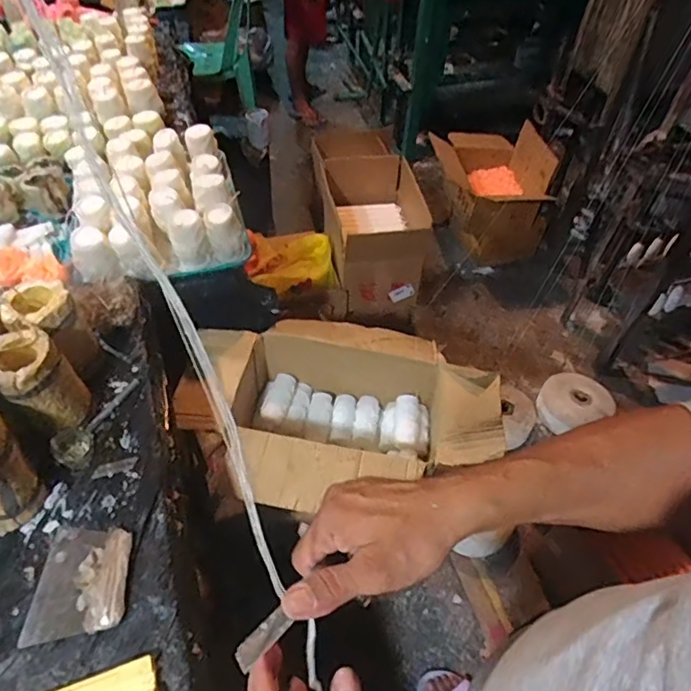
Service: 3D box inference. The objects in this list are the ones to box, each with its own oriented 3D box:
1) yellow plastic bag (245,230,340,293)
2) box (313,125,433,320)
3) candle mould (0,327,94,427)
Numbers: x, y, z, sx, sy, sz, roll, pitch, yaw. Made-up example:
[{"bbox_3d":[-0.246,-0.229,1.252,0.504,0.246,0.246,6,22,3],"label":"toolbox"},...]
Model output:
[{"bbox_3d":[-0.169,-0.253,1.604,0.264,0.084,0.196,-7,51,-7],"label":"yellow plastic bag"},{"bbox_3d":[0.079,-0.343,1.698,0.285,0.360,0.358,-3,50,-3],"label":"box"},{"bbox_3d":[-0.423,0.060,0.746,0.097,0.149,0.092,33,57,24],"label":"candle mould"}]

